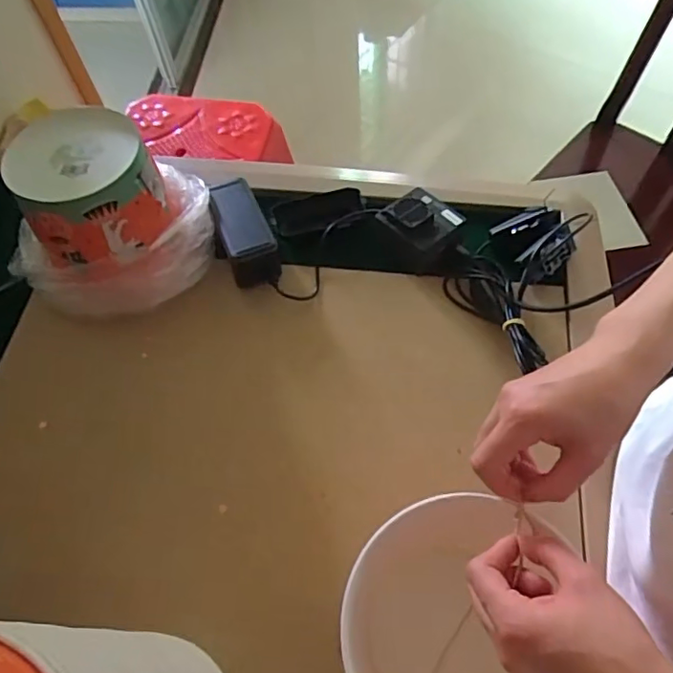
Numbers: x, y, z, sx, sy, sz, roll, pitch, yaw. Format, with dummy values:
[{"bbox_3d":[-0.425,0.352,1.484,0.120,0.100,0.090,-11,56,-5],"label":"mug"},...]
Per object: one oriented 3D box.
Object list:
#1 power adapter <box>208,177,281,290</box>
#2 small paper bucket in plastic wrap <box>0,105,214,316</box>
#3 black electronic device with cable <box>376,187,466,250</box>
[{"bbox_3d":[-0.107,-0.123,0.632,0.056,0.043,0.138,-19,62,-7],"label":"power adapter"},{"bbox_3d":[-0.244,-0.123,0.585,0.201,0.153,0.162,-7,61,0],"label":"small paper bucket in plastic wrap"},{"bbox_3d":[0.093,-0.134,0.615,0.072,0.018,0.069,-35,65,-15],"label":"black electronic device with cable"}]

